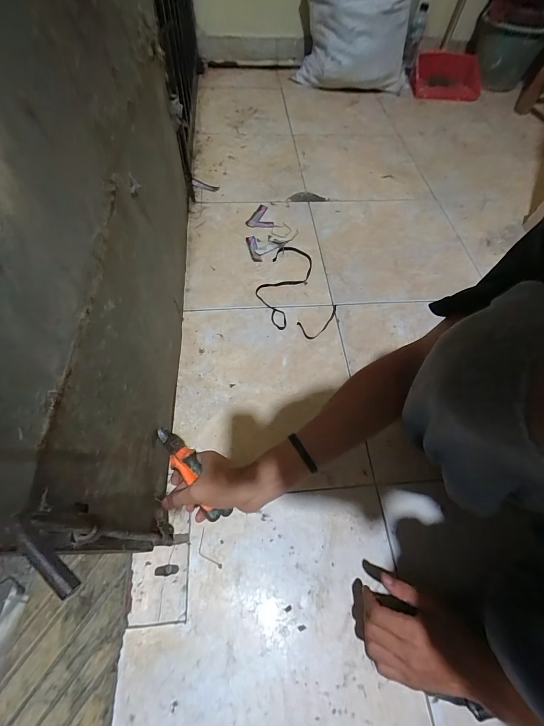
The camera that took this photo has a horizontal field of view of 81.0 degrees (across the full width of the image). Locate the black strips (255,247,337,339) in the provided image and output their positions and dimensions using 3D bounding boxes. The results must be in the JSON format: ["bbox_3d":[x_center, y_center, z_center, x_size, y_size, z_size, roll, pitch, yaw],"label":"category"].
[{"bbox_3d":[0.048,-0.177,0.763,0.167,0.008,0.285,-14,62,-12],"label":"black strips"}]

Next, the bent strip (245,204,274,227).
[{"bbox_3d":[-0.036,-0.420,0.906,0.075,0.004,0.103,-1,60,-4],"label":"bent strip"}]

